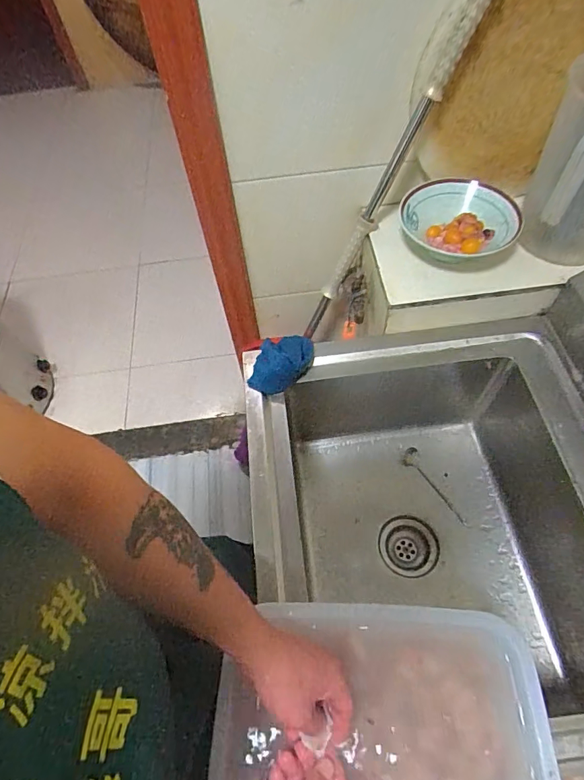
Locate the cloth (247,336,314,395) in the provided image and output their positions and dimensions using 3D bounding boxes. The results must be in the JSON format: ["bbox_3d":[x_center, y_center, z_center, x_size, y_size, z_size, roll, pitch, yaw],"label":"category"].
[{"bbox_3d":[-0.022,-0.049,0.765,0.130,0.054,0.088,-29,61,-13],"label":"cloth"}]

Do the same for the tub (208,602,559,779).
[{"bbox_3d":[0.090,0.362,0.448,0.328,0.078,0.247,0,59,4],"label":"tub"}]

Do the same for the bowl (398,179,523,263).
[{"bbox_3d":[0.294,-0.299,0.775,0.199,0.070,0.184,5,60,7],"label":"bowl"}]

